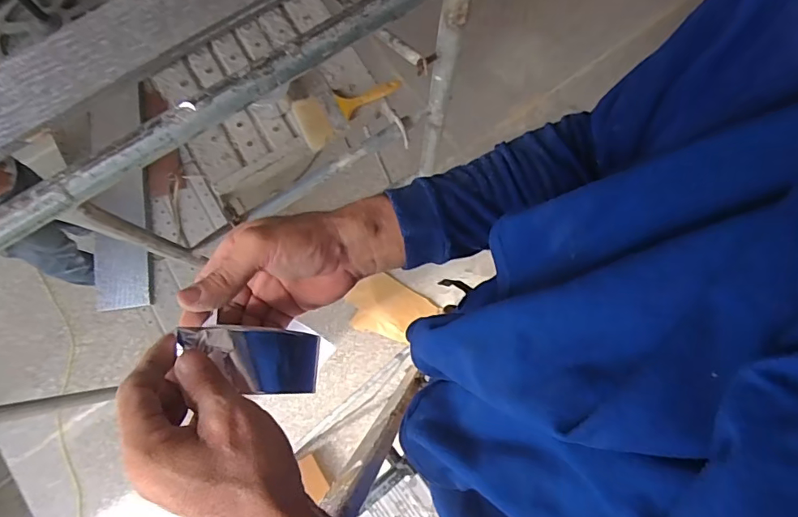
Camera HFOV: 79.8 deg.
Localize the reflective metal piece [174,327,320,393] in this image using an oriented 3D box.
[{"bbox_3d":[-0.107,0.072,0.356,0.105,0.020,0.048,23,76,-31],"label":"reflective metal piece"}]

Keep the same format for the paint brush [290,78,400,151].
[{"bbox_3d":[-0.100,-0.311,0.968,0.215,0.024,0.110,-25,78,-5],"label":"paint brush"}]

